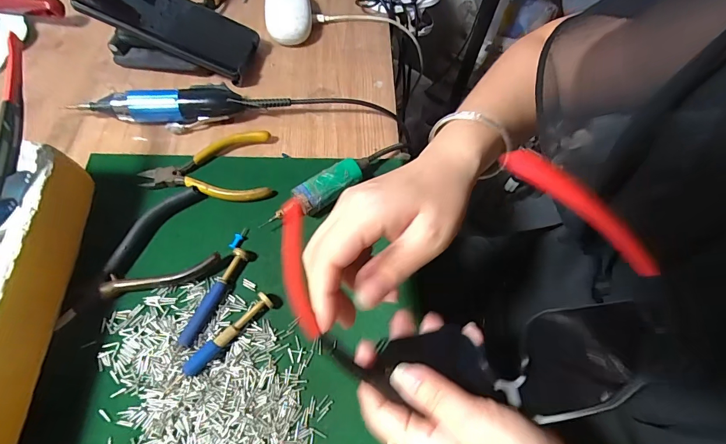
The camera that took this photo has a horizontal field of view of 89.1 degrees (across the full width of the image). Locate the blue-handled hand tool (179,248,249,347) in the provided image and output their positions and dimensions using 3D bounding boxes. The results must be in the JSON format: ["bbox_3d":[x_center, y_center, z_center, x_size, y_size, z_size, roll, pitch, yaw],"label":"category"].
[{"bbox_3d":[-0.121,0.060,0.302,0.011,0.012,0.085,23,63,8],"label":"blue-handled hand tool"}]

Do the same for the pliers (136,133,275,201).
[{"bbox_3d":[-0.151,-0.049,0.358,0.119,0.015,0.076,-8,63,-7],"label":"pliers"}]

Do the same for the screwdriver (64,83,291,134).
[{"bbox_3d":[-0.187,-0.117,0.387,0.208,0.031,0.038,-6,63,-6],"label":"screwdriver"}]

